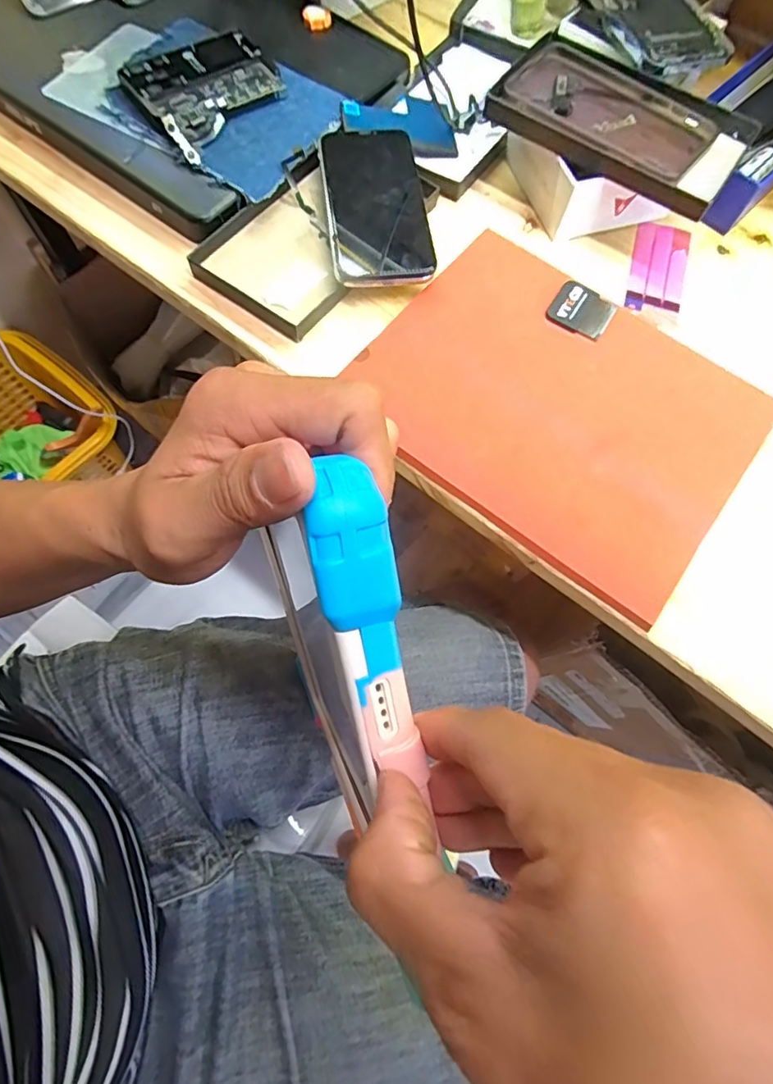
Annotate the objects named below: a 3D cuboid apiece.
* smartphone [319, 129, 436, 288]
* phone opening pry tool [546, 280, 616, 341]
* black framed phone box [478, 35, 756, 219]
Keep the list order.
[{"bbox_3d":[-0.009,-0.250,0.387,0.070,0.006,0.140,-7,72,-3],"label":"smartphone"},{"bbox_3d":[0.141,-0.167,0.382,0.042,0.004,0.042,32,75,2],"label":"phone opening pry tool"},{"bbox_3d":[0.170,-0.307,0.386,0.174,0.016,0.107,32,72,8],"label":"black framed phone box"}]

